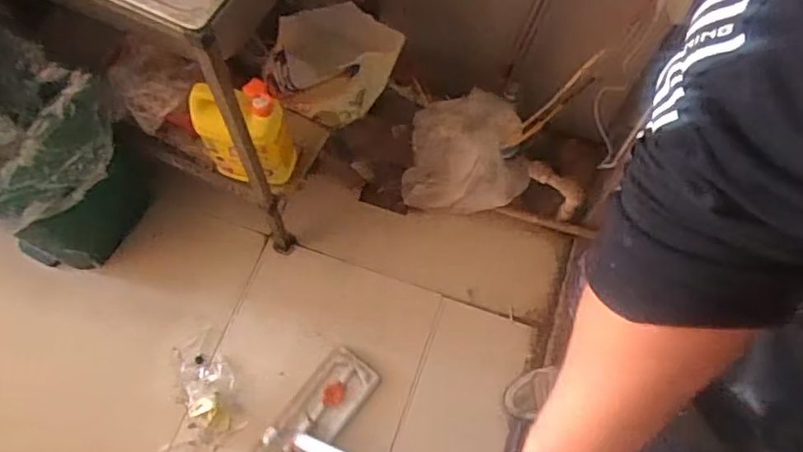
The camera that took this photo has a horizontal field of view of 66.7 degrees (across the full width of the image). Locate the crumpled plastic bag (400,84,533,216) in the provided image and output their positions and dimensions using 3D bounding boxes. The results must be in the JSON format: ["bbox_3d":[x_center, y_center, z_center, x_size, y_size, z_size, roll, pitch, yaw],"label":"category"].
[{"bbox_3d":[0.145,-0.166,1.374,0.261,0.275,0.201,11,68,3],"label":"crumpled plastic bag"}]

